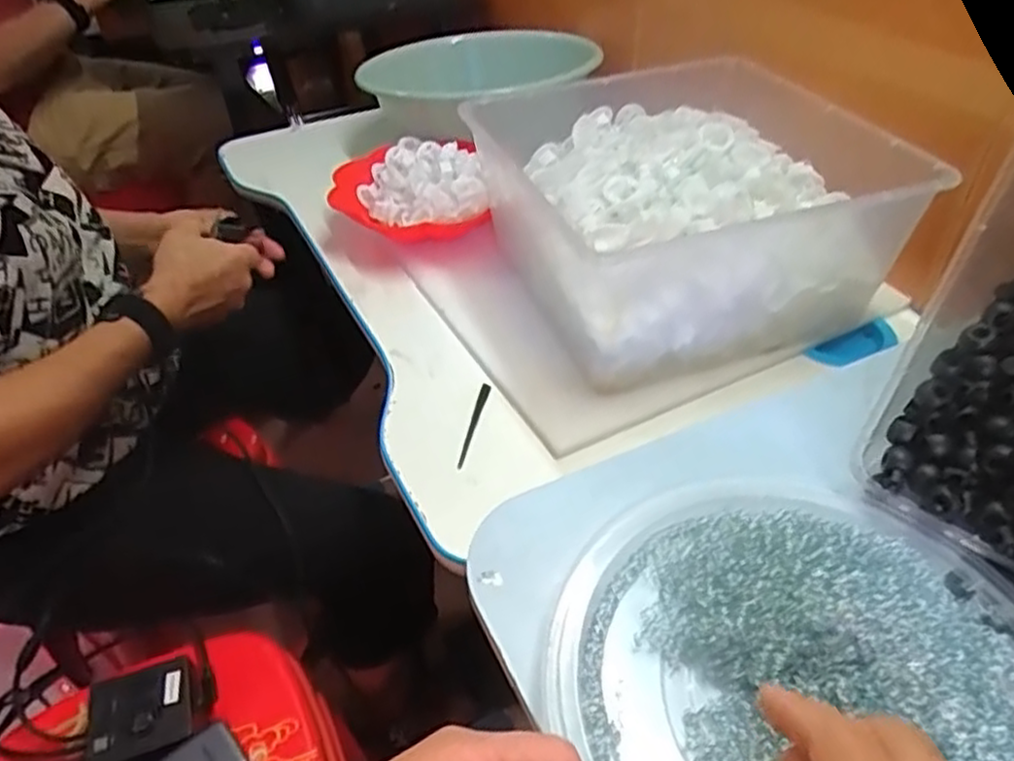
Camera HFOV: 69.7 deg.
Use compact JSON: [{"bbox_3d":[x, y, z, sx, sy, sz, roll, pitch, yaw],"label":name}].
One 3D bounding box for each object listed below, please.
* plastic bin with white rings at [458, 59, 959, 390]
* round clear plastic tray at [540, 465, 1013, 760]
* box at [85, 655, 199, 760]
[{"bbox_3d":[0.149,-0.150,0.642,0.287,0.132,0.291,-12,42,-10],"label":"plastic bin with white rings"},{"bbox_3d":[0.141,0.125,0.328,0.236,0.046,0.220,-2,41,1],"label":"round clear plastic tray"},{"bbox_3d":[-0.290,0.267,0.580,0.078,0.029,0.077,-15,43,-14],"label":"box"}]

